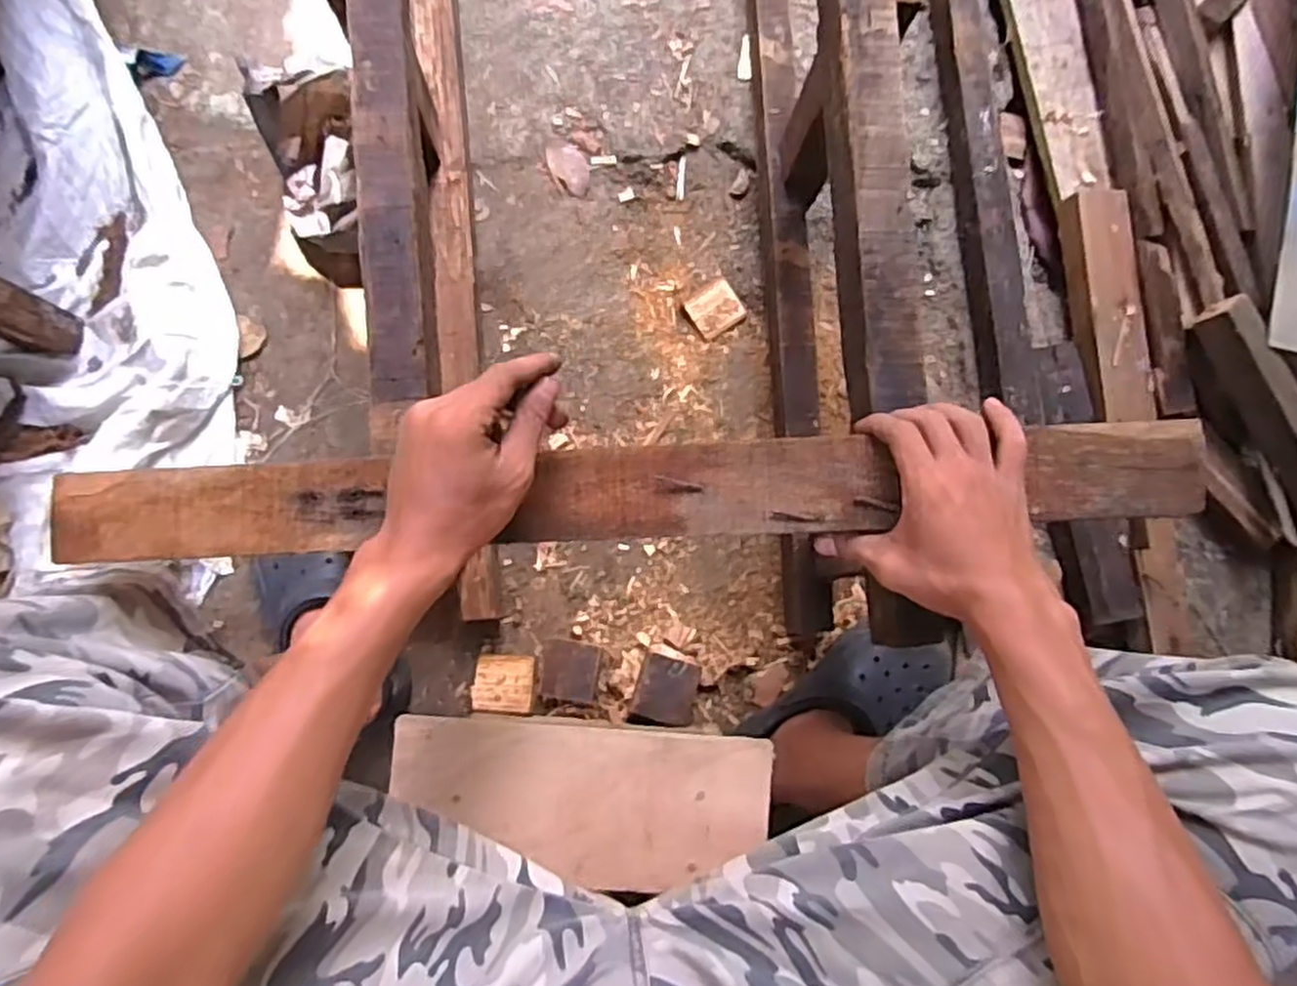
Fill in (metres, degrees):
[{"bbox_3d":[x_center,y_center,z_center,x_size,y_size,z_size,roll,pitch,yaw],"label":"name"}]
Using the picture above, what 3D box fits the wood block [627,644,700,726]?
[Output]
[{"bbox_3d":[0.021,0.208,0.807,0.066,0.030,0.080,17,82,-1],"label":"wood block"}]

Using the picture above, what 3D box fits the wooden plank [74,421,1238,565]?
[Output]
[{"bbox_3d":[-0.013,0.000,0.486,0.711,0.026,0.060,-2,83,0],"label":"wooden plank"}]

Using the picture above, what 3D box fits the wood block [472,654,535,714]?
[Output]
[{"bbox_3d":[-0.154,0.202,0.808,0.064,0.025,0.057,3,83,-3],"label":"wood block"}]

